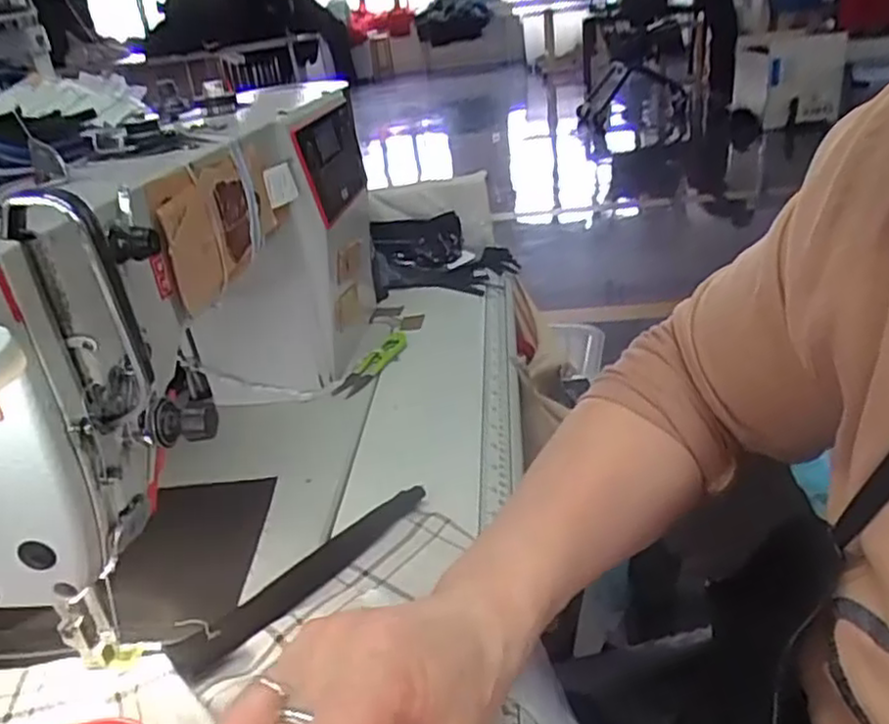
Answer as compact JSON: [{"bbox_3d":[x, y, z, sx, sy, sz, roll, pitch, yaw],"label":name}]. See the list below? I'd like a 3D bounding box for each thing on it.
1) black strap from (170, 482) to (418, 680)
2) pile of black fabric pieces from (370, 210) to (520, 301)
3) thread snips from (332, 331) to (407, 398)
[{"bbox_3d":[-0.074,0.115,0.401,0.029,0.007,0.168,15,34,38],"label":"black strap"},{"bbox_3d":[0.000,-0.126,0.814,0.159,0.070,0.124,-6,26,3],"label":"pile of black fabric pieces"},{"bbox_3d":[-0.061,0.001,0.634,0.024,0.016,0.108,10,31,31],"label":"thread snips"}]

